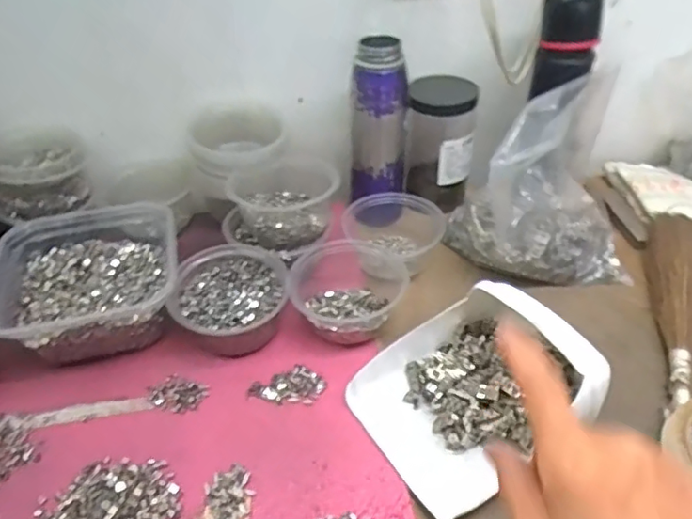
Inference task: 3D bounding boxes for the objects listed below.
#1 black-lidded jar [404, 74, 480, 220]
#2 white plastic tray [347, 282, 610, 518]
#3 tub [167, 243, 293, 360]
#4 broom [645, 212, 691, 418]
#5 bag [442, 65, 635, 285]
[{"bbox_3d":[0.117,-0.147,0.726,0.077,0.141,0.089,11,42,13],"label":"black-lidded jar"},{"bbox_3d":[0.109,0.109,0.497,0.183,0.044,0.148,-39,46,-2],"label":"white plastic tray"},{"bbox_3d":[-0.111,0.041,0.576,0.109,0.055,0.109,-1,39,1],"label":"tub"},{"bbox_3d":[0.333,0.035,0.598,0.052,0.026,0.285,16,42,21],"label":"broom"},{"bbox_3d":[0.218,-0.084,0.634,0.182,0.179,0.144,-7,41,-7],"label":"bag"}]

